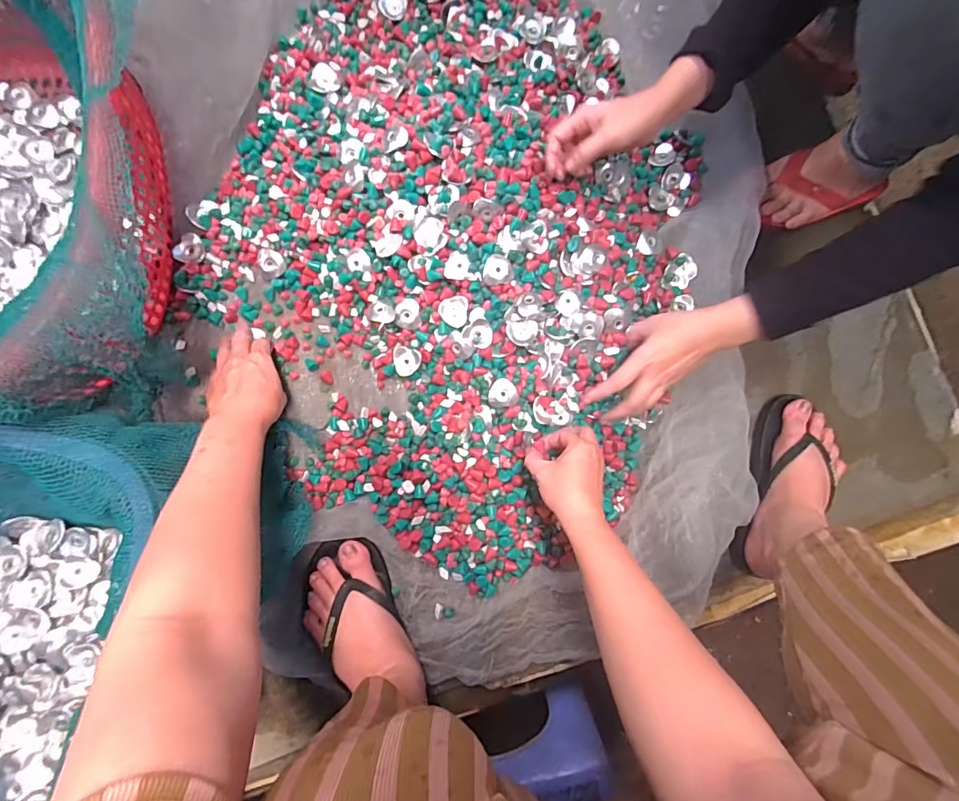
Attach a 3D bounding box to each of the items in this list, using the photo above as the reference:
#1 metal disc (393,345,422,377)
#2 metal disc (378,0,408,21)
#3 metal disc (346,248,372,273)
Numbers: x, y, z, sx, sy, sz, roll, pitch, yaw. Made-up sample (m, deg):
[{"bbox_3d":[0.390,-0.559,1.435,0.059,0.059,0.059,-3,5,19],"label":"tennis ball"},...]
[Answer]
[{"bbox_3d":[-0.090,-0.047,0.557,0.035,0.007,0.036,2,97,13],"label":"metal disc"},{"bbox_3d":[-0.113,-0.527,0.611,0.038,0.009,0.032,-30,86,-8],"label":"metal disc"},{"bbox_3d":[-0.145,-0.168,0.547,0.027,0.007,0.028,0,84,-5],"label":"metal disc"}]

